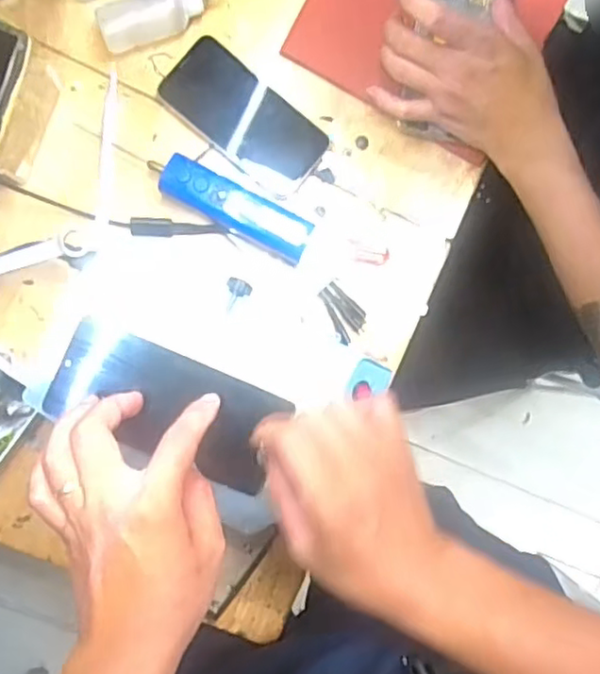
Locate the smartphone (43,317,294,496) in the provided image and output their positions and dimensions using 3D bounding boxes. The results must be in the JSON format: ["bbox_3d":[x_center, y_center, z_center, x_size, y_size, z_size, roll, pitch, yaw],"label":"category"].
[{"bbox_3d":[-0.087,0.046,0.423,0.148,0.012,0.069,26,89,-1],"label":"smartphone"}]

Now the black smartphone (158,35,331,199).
[{"bbox_3d":[-0.047,-0.187,0.546,0.140,0.010,0.070,38,88,-6],"label":"black smartphone"}]

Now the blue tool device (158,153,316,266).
[{"bbox_3d":[-0.054,-0.106,0.536,0.135,0.034,0.037,26,89,-6],"label":"blue tool device"}]

